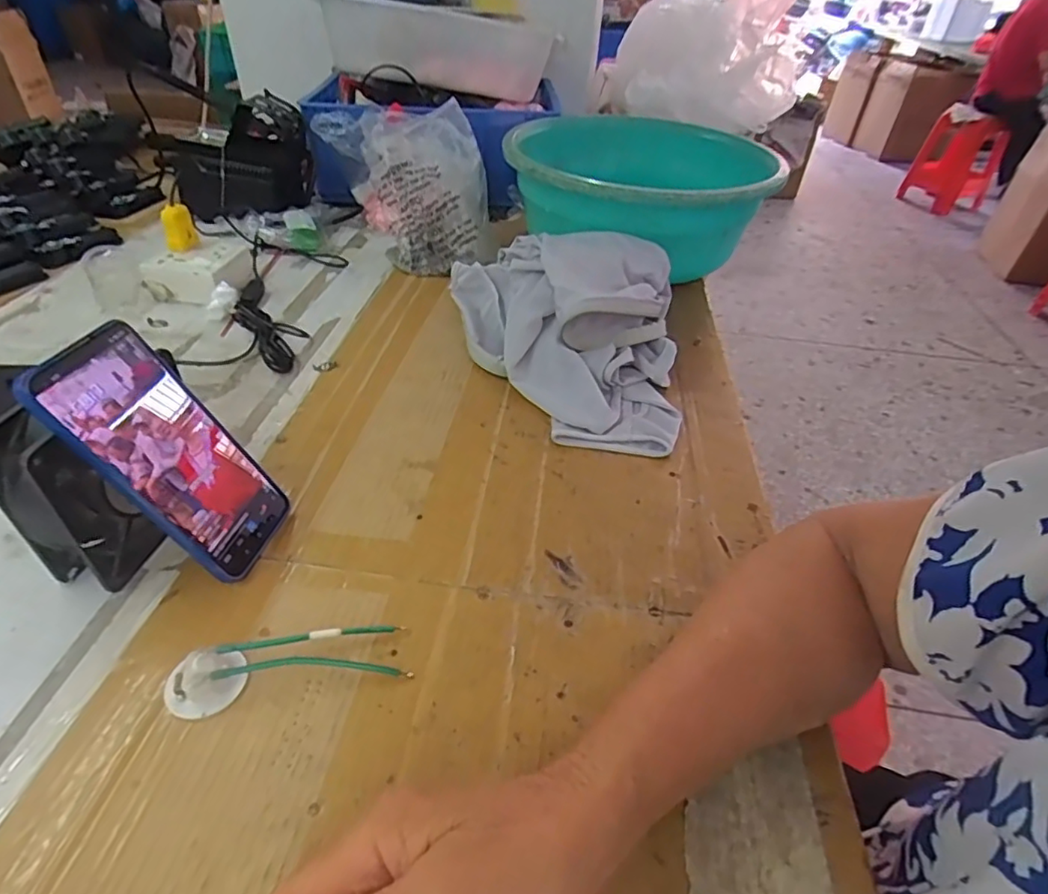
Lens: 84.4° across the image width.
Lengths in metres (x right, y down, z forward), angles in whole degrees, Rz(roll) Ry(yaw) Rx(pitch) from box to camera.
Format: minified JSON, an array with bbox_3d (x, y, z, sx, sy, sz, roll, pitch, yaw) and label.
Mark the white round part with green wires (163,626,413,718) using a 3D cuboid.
[{"bbox_3d":[-0.135,0.124,0.332,0.130,0.019,0.034,-7,41,-12],"label":"white round part with green wires"}]

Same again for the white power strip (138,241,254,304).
[{"bbox_3d":[-0.384,-0.208,0.684,0.106,0.041,0.106,4,40,0],"label":"white power strip"}]

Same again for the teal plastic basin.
[{"bbox_3d":[0.149,-0.349,0.787,0.342,0.114,0.346,2,40,-2],"label":"teal plastic basin"}]

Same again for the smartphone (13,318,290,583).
[{"bbox_3d":[-0.216,0.006,0.360,0.007,0.162,0.079,-15,34,24],"label":"smartphone"}]

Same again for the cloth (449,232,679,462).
[{"bbox_3d":[0.036,-0.130,0.590,0.240,0.086,0.301,6,40,2],"label":"cloth"}]

